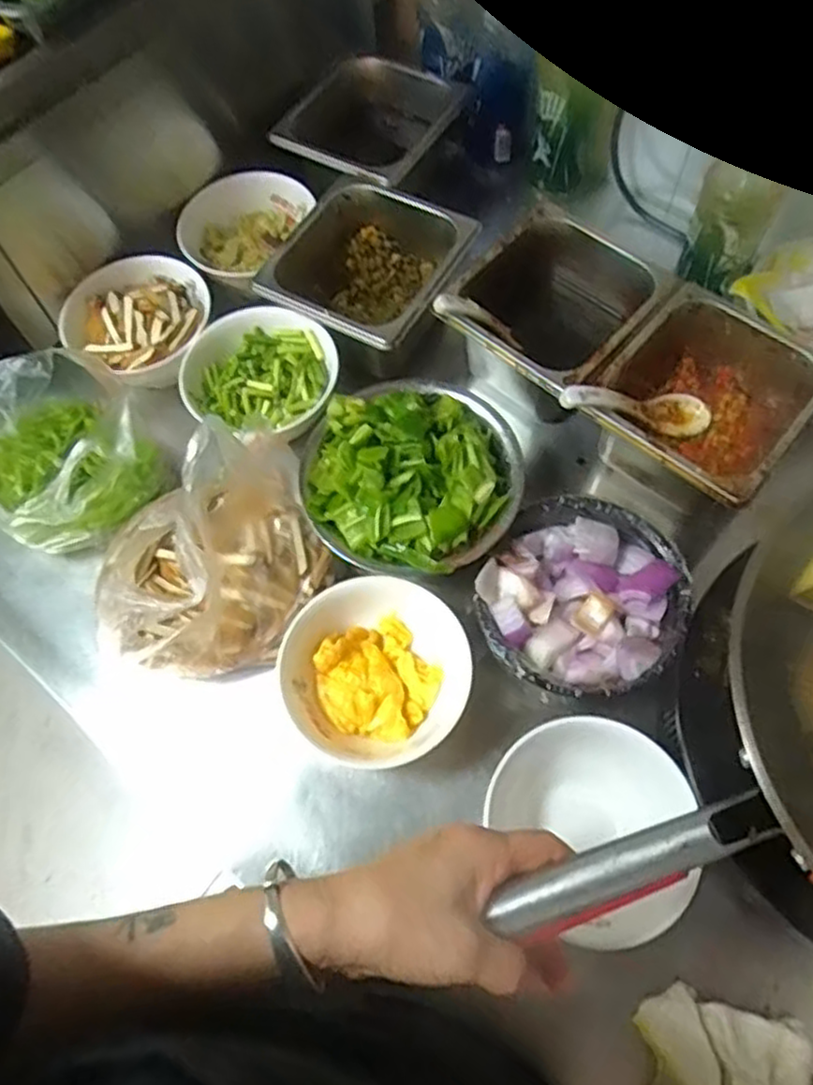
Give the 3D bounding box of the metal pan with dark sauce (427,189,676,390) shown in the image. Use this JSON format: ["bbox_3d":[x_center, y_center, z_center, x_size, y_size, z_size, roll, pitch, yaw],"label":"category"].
[{"bbox_3d":[0.138,-0.208,0.693,0.163,0.093,0.178,38,72,18],"label":"metal pan with dark sauce"}]

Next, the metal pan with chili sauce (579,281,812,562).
[{"bbox_3d":[0.251,-0.104,0.655,0.157,0.126,0.178,39,72,18],"label":"metal pan with chili sauce"}]

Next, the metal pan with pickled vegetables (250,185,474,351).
[{"bbox_3d":[-0.038,-0.262,0.723,0.166,0.084,0.171,25,69,13],"label":"metal pan with pickled vegetables"}]

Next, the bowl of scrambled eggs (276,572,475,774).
[{"bbox_3d":[-0.020,0.102,0.583,0.132,0.076,0.145,-1,65,2],"label":"bowl of scrambled eggs"}]

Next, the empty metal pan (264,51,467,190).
[{"bbox_3d":[-0.039,-0.442,0.795,0.156,0.087,0.177,33,71,16],"label":"empty metal pan"}]

